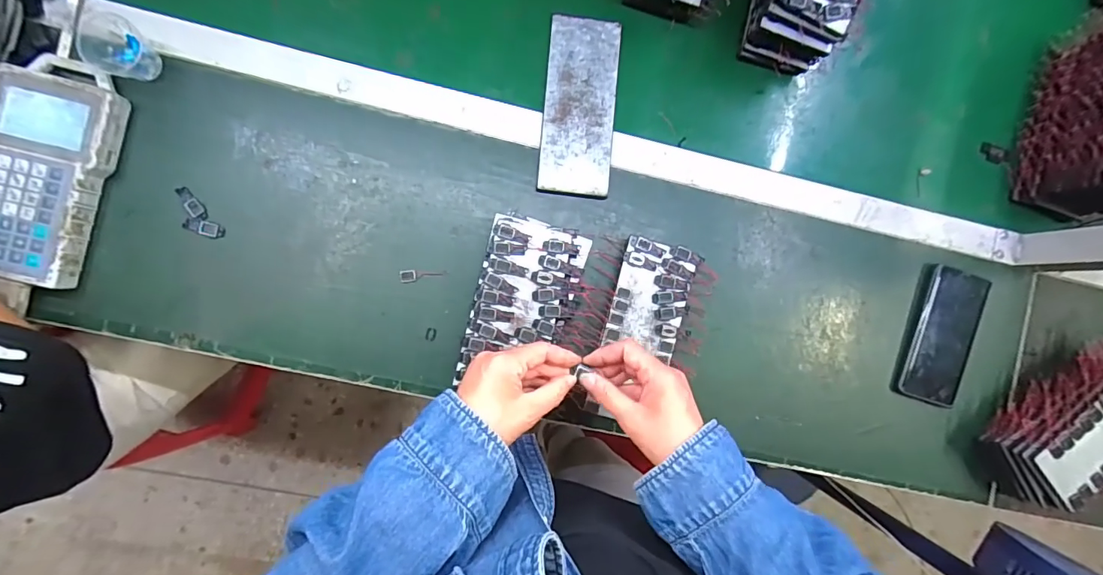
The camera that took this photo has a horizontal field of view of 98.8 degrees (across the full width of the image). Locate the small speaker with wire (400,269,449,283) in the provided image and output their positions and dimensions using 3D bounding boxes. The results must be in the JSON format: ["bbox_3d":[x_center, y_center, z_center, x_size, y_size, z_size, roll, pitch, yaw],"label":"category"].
[{"bbox_3d":[-0.142,-0.014,0.525,0.051,0.004,0.014,-6,90,-5],"label":"small speaker with wire"}]

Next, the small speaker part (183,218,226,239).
[{"bbox_3d":[-0.369,-0.063,0.501,0.038,0.004,0.015,17,88,-5],"label":"small speaker part"}]

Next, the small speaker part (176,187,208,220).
[{"bbox_3d":[-0.383,-0.089,0.500,0.016,0.004,0.041,-41,93,-5],"label":"small speaker part"}]

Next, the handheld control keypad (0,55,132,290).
[{"bbox_3d":[-0.506,-0.118,0.470,0.104,0.032,0.221,16,88,-5],"label":"handheld control keypad"}]

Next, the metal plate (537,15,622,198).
[{"bbox_3d":[0.032,-0.206,0.539,0.082,0.011,0.201,5,89,-5],"label":"metal plate"}]

